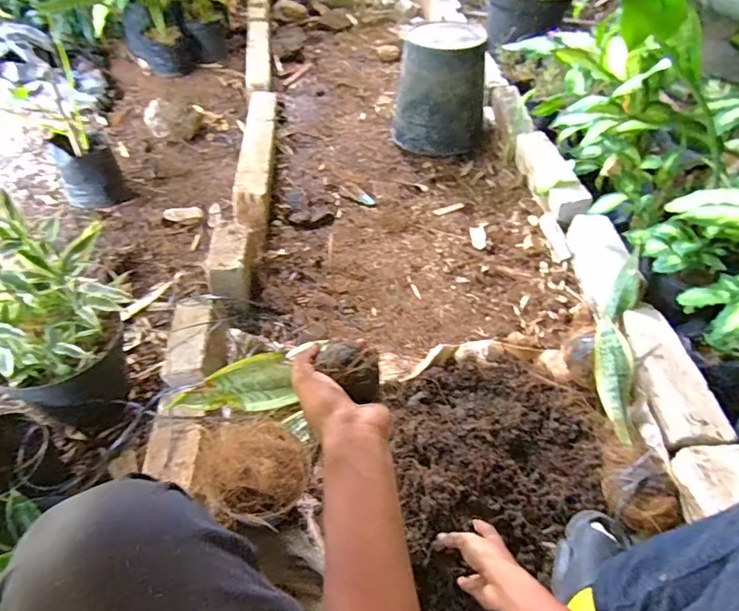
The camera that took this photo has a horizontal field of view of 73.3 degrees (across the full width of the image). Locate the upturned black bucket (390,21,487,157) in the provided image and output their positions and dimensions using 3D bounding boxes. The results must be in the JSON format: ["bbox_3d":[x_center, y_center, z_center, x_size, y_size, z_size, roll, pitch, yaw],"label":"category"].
[{"bbox_3d":[0.239,-0.706,1.595,0.287,0.320,0.332,9,48,6],"label":"upturned black bucket"}]

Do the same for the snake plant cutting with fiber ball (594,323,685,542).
[{"bbox_3d":[0.425,0.199,0.847,0.095,0.117,0.354,0,48,-2],"label":"snake plant cutting with fiber ball"}]

